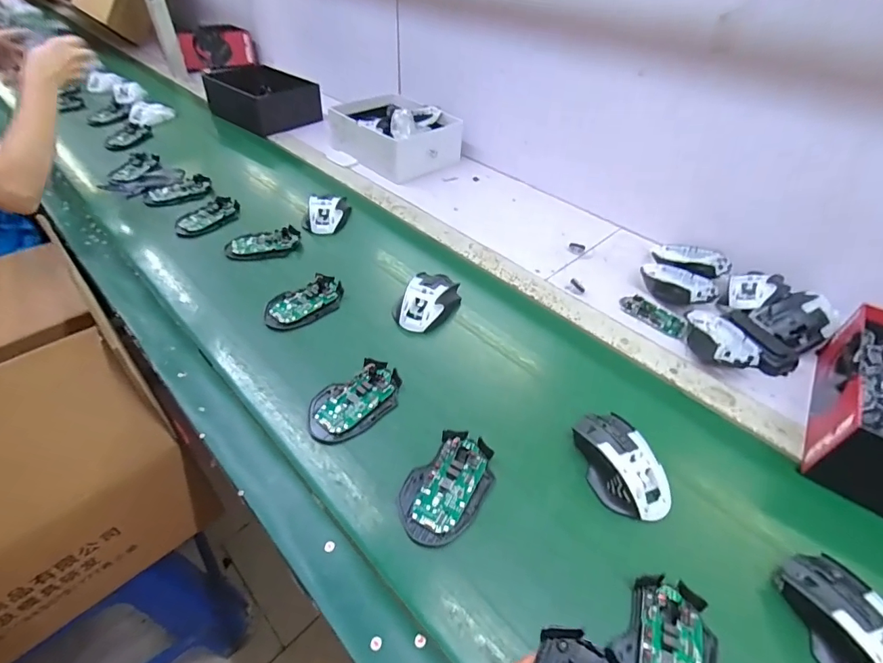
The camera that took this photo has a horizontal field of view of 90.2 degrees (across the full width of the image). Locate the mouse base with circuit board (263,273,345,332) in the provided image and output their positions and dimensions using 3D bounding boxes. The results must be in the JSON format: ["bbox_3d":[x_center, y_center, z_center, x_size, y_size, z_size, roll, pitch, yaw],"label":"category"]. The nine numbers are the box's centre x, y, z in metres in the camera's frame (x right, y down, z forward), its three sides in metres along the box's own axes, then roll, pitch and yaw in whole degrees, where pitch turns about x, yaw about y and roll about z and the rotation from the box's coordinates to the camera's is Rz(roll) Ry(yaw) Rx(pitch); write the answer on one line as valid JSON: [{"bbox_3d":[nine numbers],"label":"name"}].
[{"bbox_3d":[-0.190,-0.041,0.611,0.109,0.018,0.062,-24,51,-25],"label":"mouse base with circuit board"}]

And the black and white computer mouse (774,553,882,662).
[{"bbox_3d":[0.328,0.237,0.348,0.059,0.032,0.112,-6,45,-9],"label":"black and white computer mouse"}]

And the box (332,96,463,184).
[{"bbox_3d":[-0.105,-0.447,0.974,0.261,0.101,0.200,36,53,29],"label":"box"}]

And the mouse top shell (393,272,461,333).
[{"bbox_3d":[-0.017,-0.046,0.615,0.071,0.036,0.113,26,49,22],"label":"mouse top shell"}]

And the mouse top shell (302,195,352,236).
[{"bbox_3d":[-0.197,-0.210,0.764,0.063,0.033,0.099,6,45,3],"label":"mouse top shell"}]

